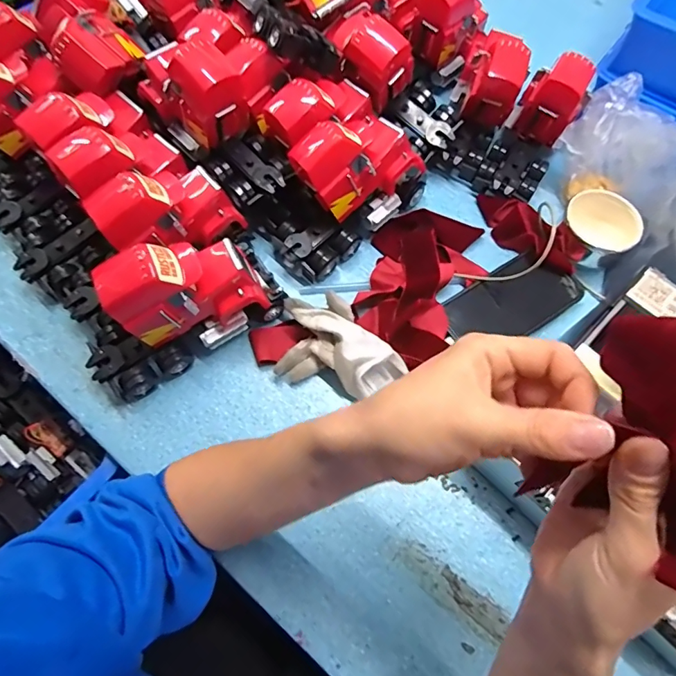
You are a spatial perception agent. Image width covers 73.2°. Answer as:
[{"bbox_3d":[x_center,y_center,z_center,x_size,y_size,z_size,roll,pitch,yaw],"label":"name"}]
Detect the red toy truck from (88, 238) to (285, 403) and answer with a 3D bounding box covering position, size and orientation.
[{"bbox_3d":[-0.149,-0.030,0.430,0.191,0.121,0.075,-31,71,-16],"label":"red toy truck"}]

